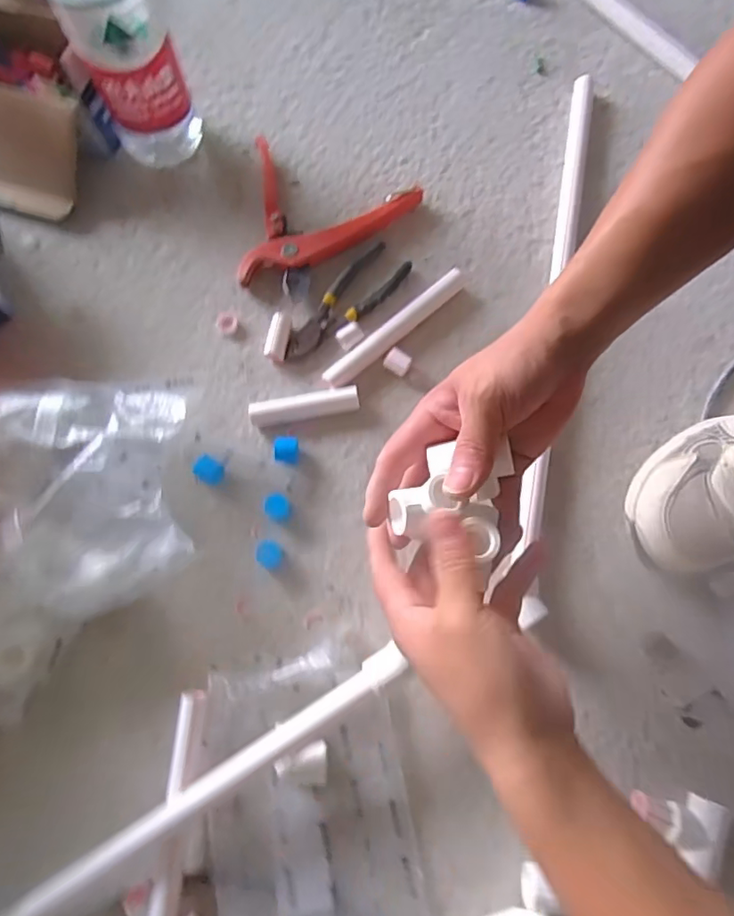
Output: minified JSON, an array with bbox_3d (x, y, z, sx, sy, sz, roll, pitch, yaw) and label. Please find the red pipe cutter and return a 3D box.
[{"bbox_3d":[-0.062,-0.238,0.570,0.181,0.021,0.163,23,75,6],"label":"red pipe cutter"}]

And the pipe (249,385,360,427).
[{"bbox_3d":[-0.060,-0.049,0.527,0.103,0.018,0.023,-9,74,-3],"label":"pipe"}]

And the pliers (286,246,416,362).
[{"bbox_3d":[-0.022,-0.155,0.555,0.047,0.020,0.156,41,78,11],"label":"pliers"}]

